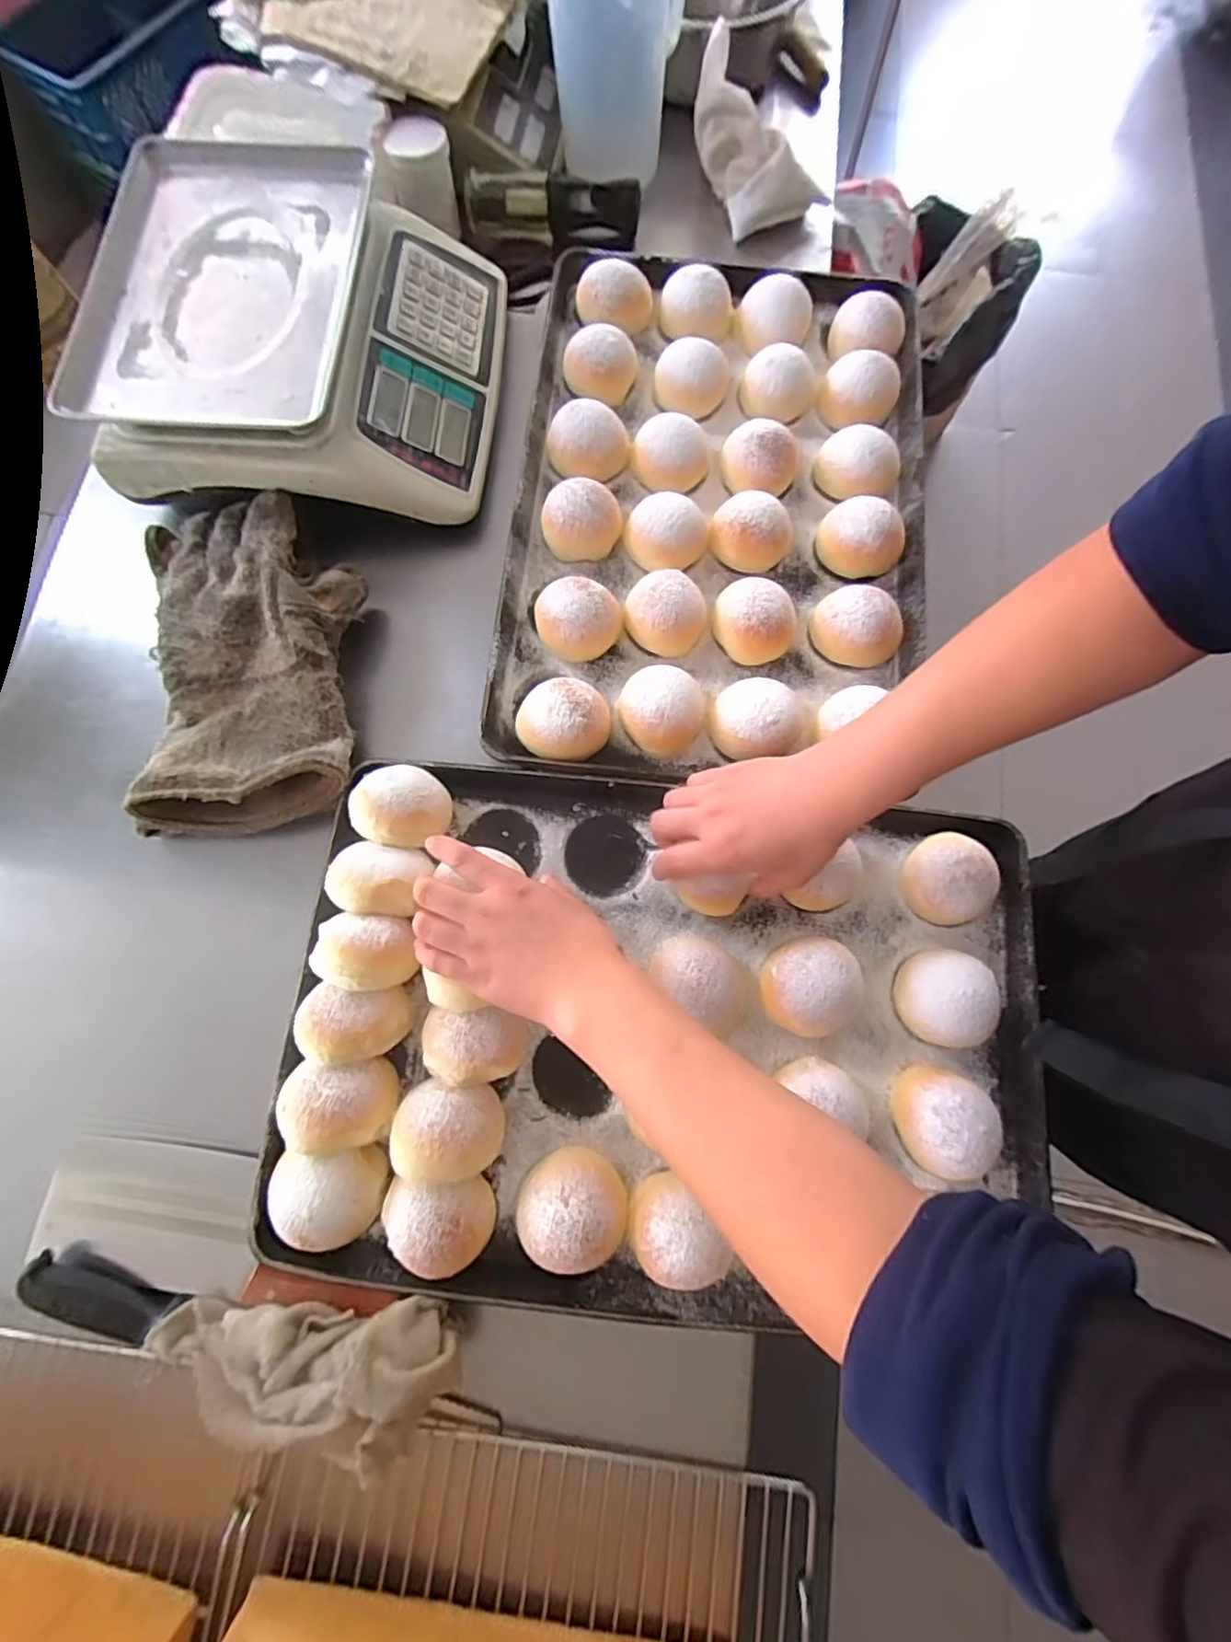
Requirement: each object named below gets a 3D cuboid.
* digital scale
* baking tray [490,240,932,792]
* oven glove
[{"bbox_3d":[-0.295,-0.473,0.602,0.343,0.099,0.336,5,75,1],"label":"digital scale"},{"bbox_3d":[0.100,-0.319,0.609,0.384,0.051,0.565,5,75,1],"label":"baking tray"},{"bbox_3d":[-0.324,-0.150,0.547,0.182,0.061,0.313,-5,75,-1],"label":"oven glove"}]

